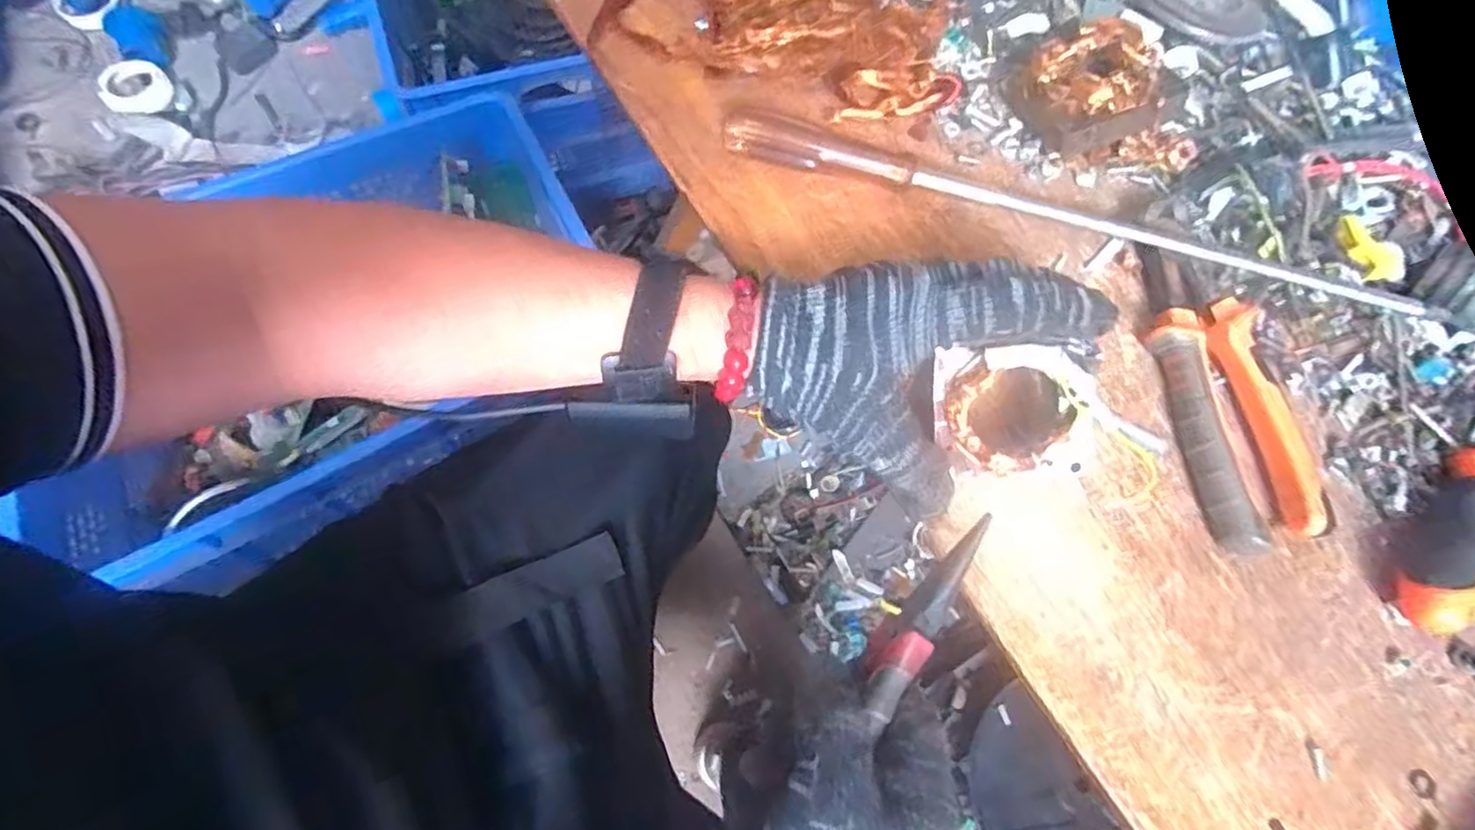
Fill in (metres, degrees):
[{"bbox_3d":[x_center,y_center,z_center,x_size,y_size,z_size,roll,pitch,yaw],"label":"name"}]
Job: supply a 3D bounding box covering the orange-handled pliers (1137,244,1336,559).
[{"bbox_3d":[0.257,-0.013,0.366,0.052,0.023,0.167,-6,71,-4],"label":"orange-handled pliers"}]

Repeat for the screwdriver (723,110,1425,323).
[{"bbox_3d":[0.185,-0.114,0.397,0.395,0.025,0.020,17,71,4],"label":"screwdriver"}]

